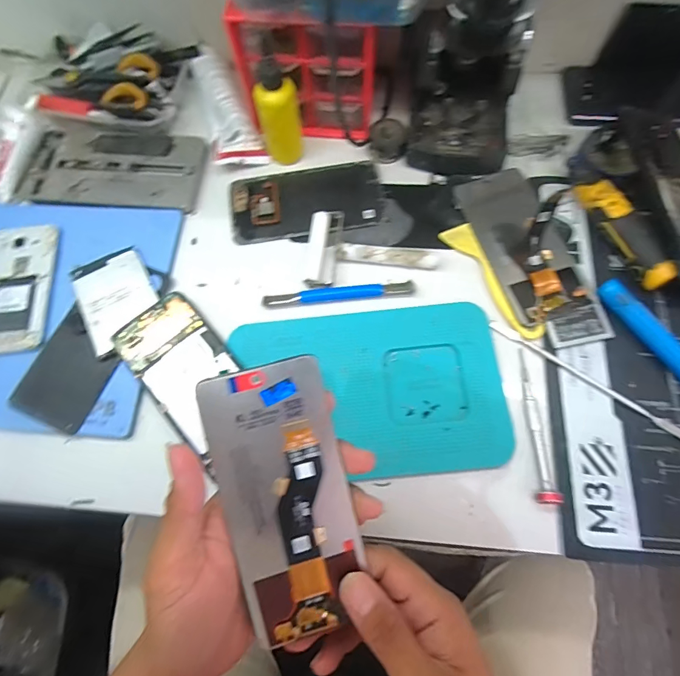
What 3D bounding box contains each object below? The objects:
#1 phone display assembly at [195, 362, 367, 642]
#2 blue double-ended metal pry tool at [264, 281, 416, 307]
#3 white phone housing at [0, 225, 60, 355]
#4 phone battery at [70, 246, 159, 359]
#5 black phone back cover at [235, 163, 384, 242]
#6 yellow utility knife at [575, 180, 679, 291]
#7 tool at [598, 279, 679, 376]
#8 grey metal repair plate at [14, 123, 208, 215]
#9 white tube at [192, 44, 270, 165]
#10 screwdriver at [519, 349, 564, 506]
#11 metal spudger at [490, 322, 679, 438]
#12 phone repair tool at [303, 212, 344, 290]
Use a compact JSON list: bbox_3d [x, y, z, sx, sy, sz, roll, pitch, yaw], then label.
[{"bbox_3d":[-0.029,0.093,0.234,0.068,0.004,0.154,-14,92,-9],"label":"phone display assembly"},{"bbox_3d":[-0.001,-0.040,0.369,0.135,0.004,0.013,-5,71,0],"label":"blue double-ended metal pry tool"},{"bbox_3d":[-0.301,-0.047,0.376,0.066,0.011,0.127,-6,71,0],"label":"white phone housing"},{"bbox_3d":[-0.204,-0.036,0.370,0.068,0.006,0.091,-29,72,-8],"label":"phone battery"},{"bbox_3d":[-0.034,-0.136,0.407,0.146,0.012,0.072,-6,70,0],"label":"black phone back cover"},{"bbox_3d":[0.251,-0.093,0.362,0.025,0.027,0.109,-25,72,-7],"label":"yellow utility knife"},{"bbox_3d":[0.278,0.025,0.325,0.020,0.020,0.181,-34,73,-9],"label":"tool"},{"bbox_3d":[-0.233,-0.177,0.421,0.183,0.014,0.089,7,71,5],"label":"grey metal repair plate"},{"bbox_3d":[-0.122,-0.238,0.424,0.047,0.021,0.131,-22,85,-6],"label":"white tube"},{"bbox_3d":[0.156,0.067,0.322,0.018,0.012,0.120,0,71,2],"label":"screwdriver"},{"bbox_3d":[0.201,0.033,0.334,0.168,0.009,0.010,33,75,13],"label":"metal spudger"},{"bbox_3d":[-0.016,-0.082,0.378,0.028,0.011,0.074,8,71,5],"label":"phone repair tool"}]

